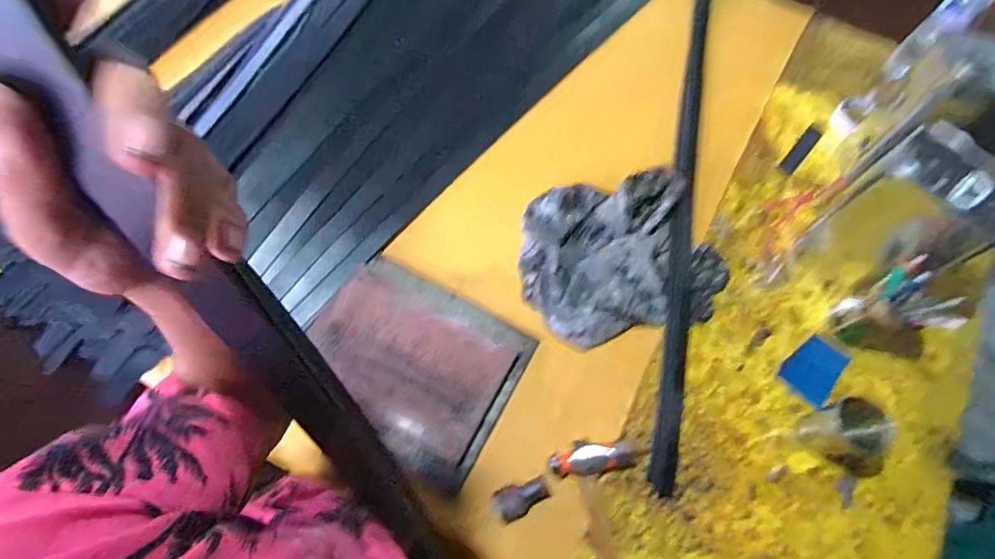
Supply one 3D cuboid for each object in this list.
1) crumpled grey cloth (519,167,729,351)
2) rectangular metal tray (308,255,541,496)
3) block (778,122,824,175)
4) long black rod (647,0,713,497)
[{"bbox_3d":[0.190,-0.047,0.783,0.319,0.060,0.263,-16,70,-7],"label":"crumpled grey cloth"},{"bbox_3d":[-0.125,0.120,0.718,0.299,0.048,0.247,30,70,3],"label":"rectangular metal tray"},{"bbox_3d":[0.561,-0.241,0.917,0.029,0.021,0.124,39,73,12],"label":"block"},{"bbox_3d":[0.331,-0.184,0.857,0.043,0.028,1.036,12,69,3],"label":"long black rod"}]

